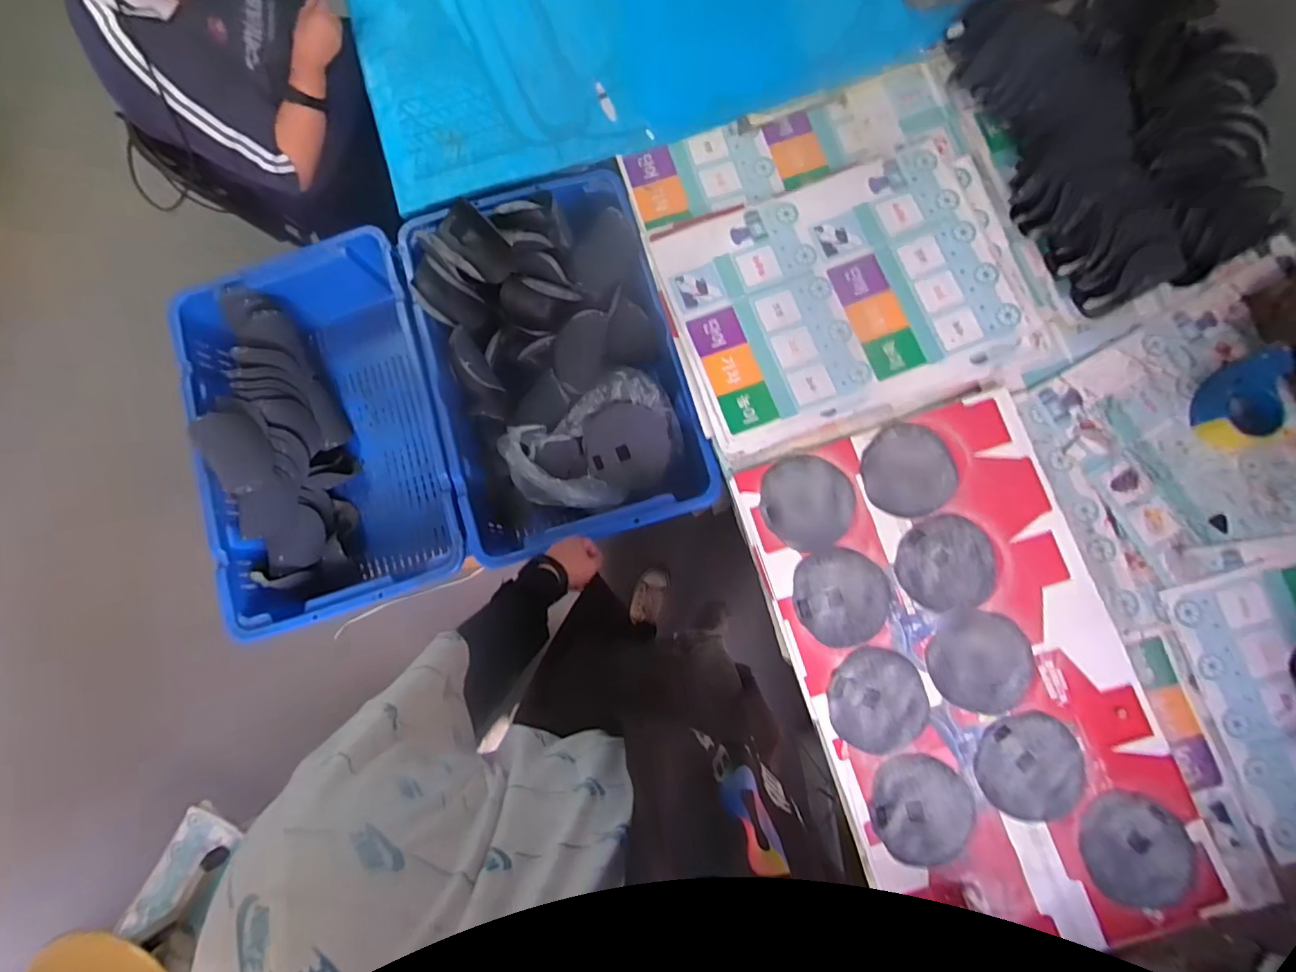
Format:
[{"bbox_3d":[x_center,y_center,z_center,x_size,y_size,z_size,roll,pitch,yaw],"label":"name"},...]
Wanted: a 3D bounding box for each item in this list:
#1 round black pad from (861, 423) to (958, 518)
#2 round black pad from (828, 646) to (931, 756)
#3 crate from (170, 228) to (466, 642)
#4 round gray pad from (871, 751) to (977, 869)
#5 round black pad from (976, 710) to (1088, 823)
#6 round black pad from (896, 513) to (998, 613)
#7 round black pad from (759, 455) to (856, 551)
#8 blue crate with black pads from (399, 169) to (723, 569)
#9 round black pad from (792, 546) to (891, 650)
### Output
[{"bbox_3d":[0.415,-0.026,0.879,0.139,0.019,0.146,0,88,8],"label":"round black pad"},{"bbox_3d":[0.353,0.328,0.838,0.149,0.019,0.146,-1,81,4],"label":"round black pad"},{"bbox_3d":[-0.582,-0.096,1.039,0.448,0.187,0.655,-17,80,1],"label":"crate"},{"bbox_3d":[0.404,0.476,0.815,0.143,0.013,0.147,-1,81,4],"label":"round gray pad"},{"bbox_3d":[0.576,0.417,0.818,0.160,0.010,0.148,-1,81,4],"label":"round black pad"},{"bbox_3d":[0.464,0.118,0.853,0.144,0.023,0.142,-1,81,4],"label":"round black pad"},{"bbox_3d":[0.258,0.024,0.883,0.141,0.011,0.151,-1,81,4],"label":"round black pad"},{"bbox_3d":[-0.166,-0.228,1.002,0.430,0.256,0.663,-17,80,1],"label":"blue crate with black pads"},{"bbox_3d":[0.304,0.173,0.862,0.145,0.012,0.148,0,78,1],"label":"round black pad"}]

